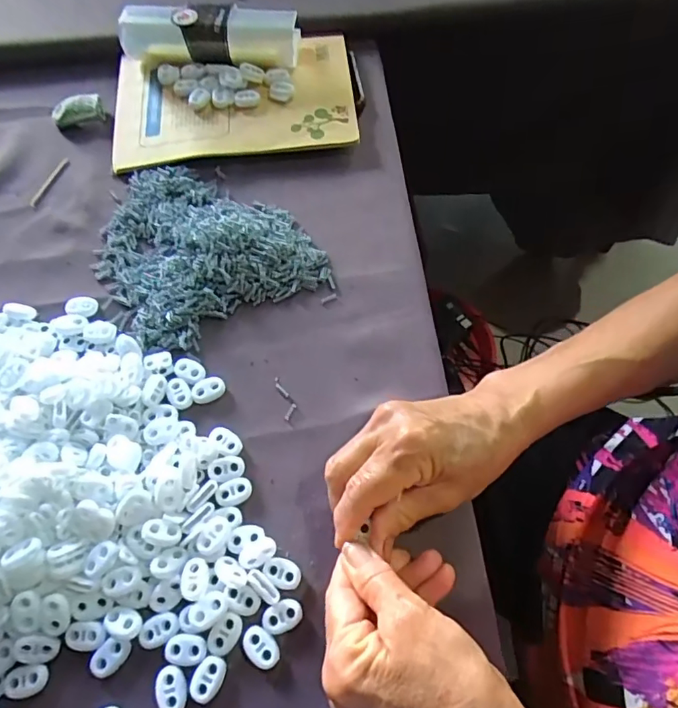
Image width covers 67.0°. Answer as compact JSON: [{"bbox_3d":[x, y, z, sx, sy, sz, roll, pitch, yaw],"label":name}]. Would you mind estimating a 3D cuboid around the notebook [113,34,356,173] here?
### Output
[{"bbox_3d":[-0.092,-0.221,0.448,0.205,0.013,0.126,-7,65,0],"label":"notebook"}]

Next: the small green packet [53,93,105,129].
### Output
[{"bbox_3d":[-0.229,-0.213,0.446,0.042,0.015,0.026,-11,65,-2],"label":"small green packet"}]

